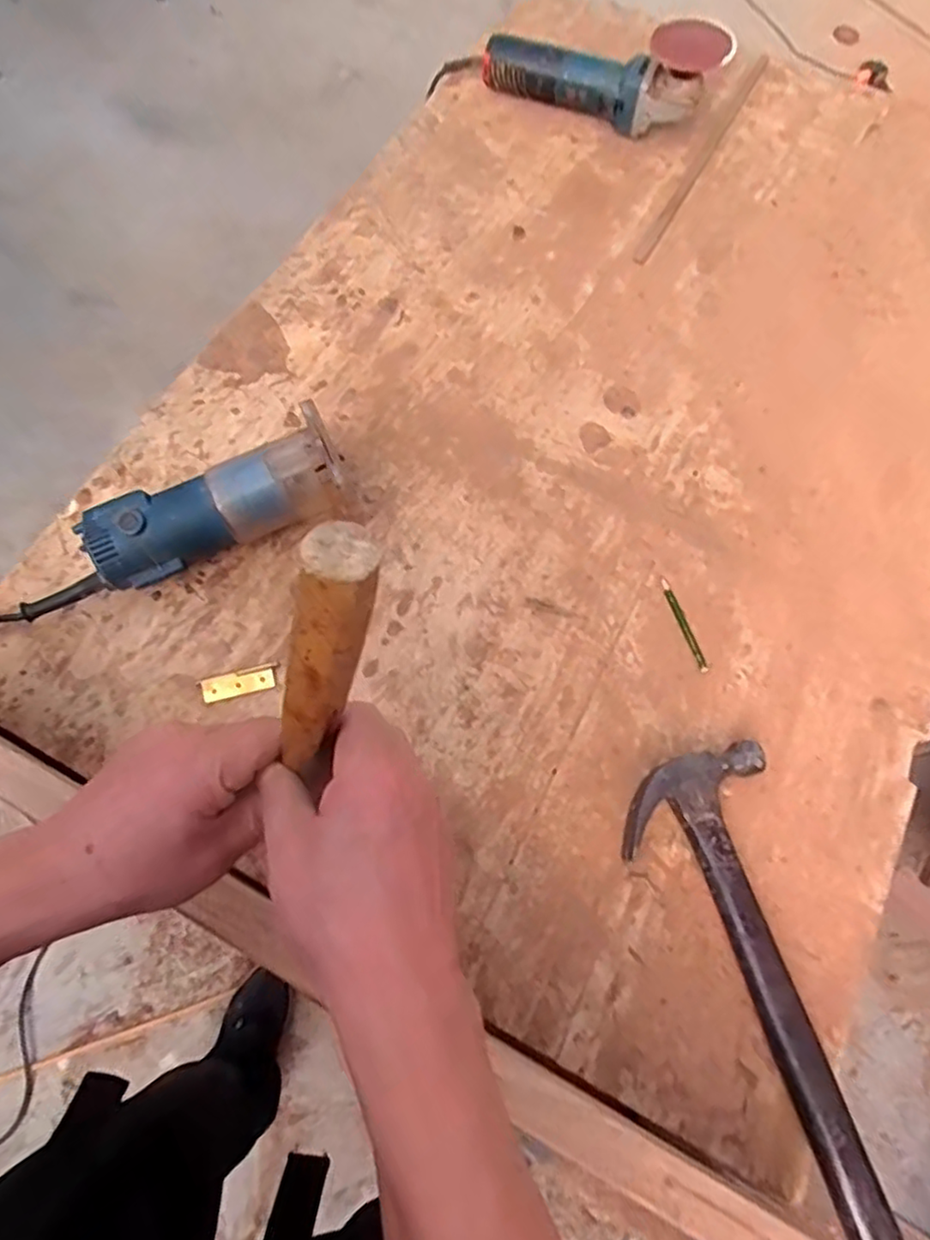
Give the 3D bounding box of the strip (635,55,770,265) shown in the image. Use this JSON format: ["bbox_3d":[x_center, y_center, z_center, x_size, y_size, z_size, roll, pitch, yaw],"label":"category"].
[{"bbox_3d":[0.306,-0.591,0.831,0.013,0.008,0.430,28,71,8],"label":"strip"}]

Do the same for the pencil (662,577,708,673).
[{"bbox_3d":[0.197,0.004,0.591,0.008,0.004,0.092,-16,71,-8],"label":"pencil"}]

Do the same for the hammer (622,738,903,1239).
[{"bbox_3d":[0.242,0.293,0.465,0.122,0.027,0.402,-19,72,-9],"label":"hammer"}]

